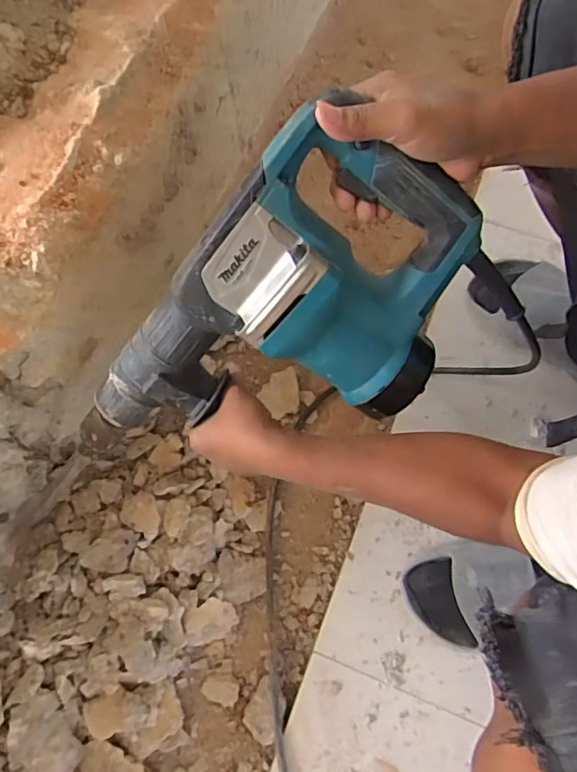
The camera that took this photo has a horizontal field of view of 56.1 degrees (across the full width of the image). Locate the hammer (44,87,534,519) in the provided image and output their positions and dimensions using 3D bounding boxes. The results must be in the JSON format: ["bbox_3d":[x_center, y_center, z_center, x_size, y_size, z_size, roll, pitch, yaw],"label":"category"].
[{"bbox_3d":[-0.008,-0.044,0.508,0.233,0.130,0.384,33,116,-18],"label":"hammer"}]

